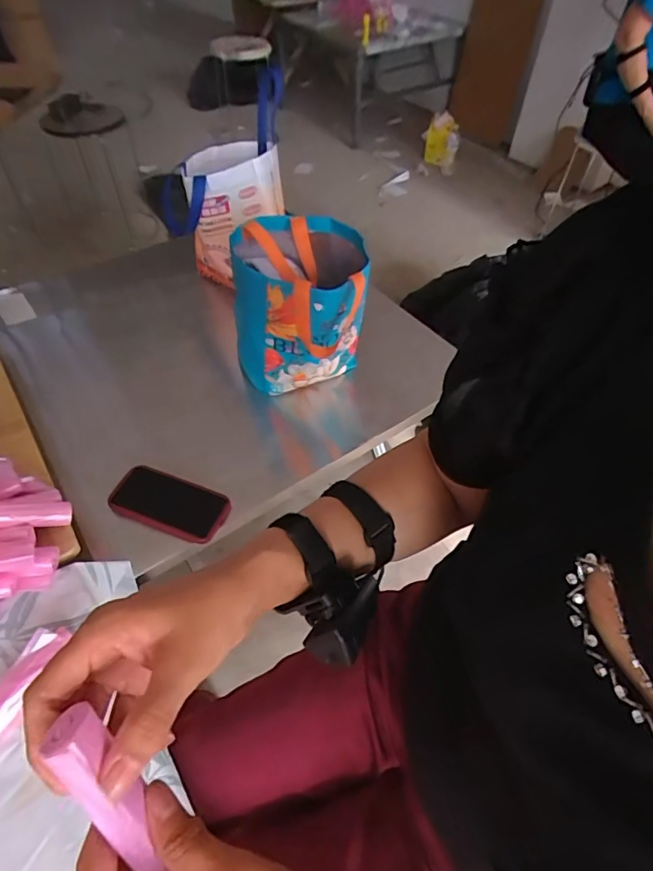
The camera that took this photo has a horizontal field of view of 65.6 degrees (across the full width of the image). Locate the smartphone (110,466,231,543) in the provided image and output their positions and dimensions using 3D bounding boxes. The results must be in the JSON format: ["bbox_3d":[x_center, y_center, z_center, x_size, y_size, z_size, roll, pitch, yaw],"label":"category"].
[{"bbox_3d":[-0.231,0.099,0.753,0.166,0.017,0.083,21,53,6],"label":"smartphone"}]

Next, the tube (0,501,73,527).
[{"bbox_3d":[-0.393,0.100,0.640,0.130,0.024,0.032,4,42,-39],"label":"tube"}]

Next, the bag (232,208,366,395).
[{"bbox_3d":[-0.047,-0.224,0.895,0.223,0.229,0.224,2,50,0],"label":"bag"}]

